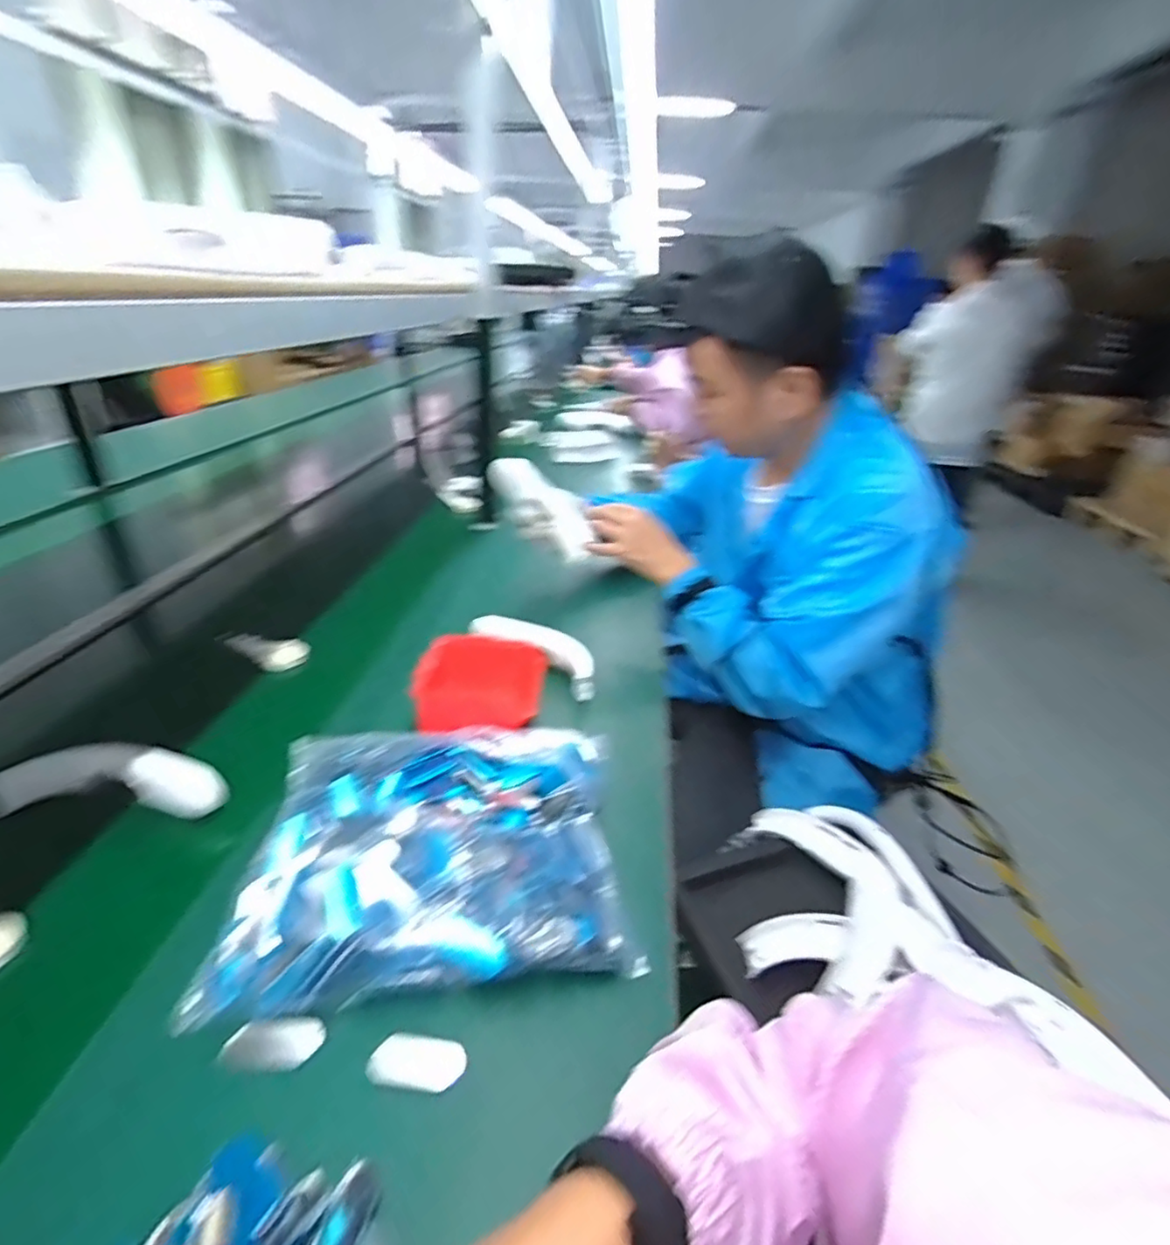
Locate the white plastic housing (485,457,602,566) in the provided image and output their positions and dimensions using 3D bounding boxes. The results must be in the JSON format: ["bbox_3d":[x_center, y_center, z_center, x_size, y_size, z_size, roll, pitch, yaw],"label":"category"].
[{"bbox_3d":[-0.070,-0.179,0.950,0.199,0.082,0.051,42,37,5],"label":"white plastic housing"}]

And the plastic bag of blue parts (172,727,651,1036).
[{"bbox_3d":[-0.127,0.174,0.537,0.307,0.049,0.269,-1,28,-8],"label":"plastic bag of blue parts"}]

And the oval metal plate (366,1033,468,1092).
[{"bbox_3d":[-0.111,0.292,0.405,0.060,0.004,0.027,12,47,-2],"label":"oval metal plate"}]

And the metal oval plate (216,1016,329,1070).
[{"bbox_3d":[-0.210,0.284,0.412,0.063,0.004,0.028,0,46,-6],"label":"metal oval plate"}]

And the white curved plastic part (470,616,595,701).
[{"bbox_3d":[-0.068,0.041,0.814,0.187,0.060,0.035,17,31,25],"label":"white curved plastic part"}]

